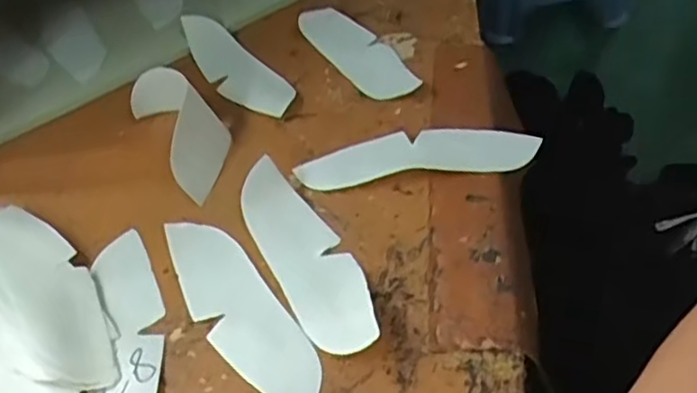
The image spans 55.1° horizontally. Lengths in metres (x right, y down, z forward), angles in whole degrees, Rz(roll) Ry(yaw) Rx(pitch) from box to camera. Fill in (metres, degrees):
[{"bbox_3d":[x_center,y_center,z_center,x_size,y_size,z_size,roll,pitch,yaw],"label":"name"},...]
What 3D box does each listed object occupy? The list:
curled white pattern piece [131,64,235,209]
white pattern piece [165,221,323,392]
[{"bbox_3d":[-0.144,-0.061,0.605,0.064,0.046,0.146,-25,61,-18],"label":"curled white pattern piece"},{"bbox_3d":[-0.081,0.081,0.488,0.053,0.012,0.198,-29,50,-22],"label":"white pattern piece"}]

